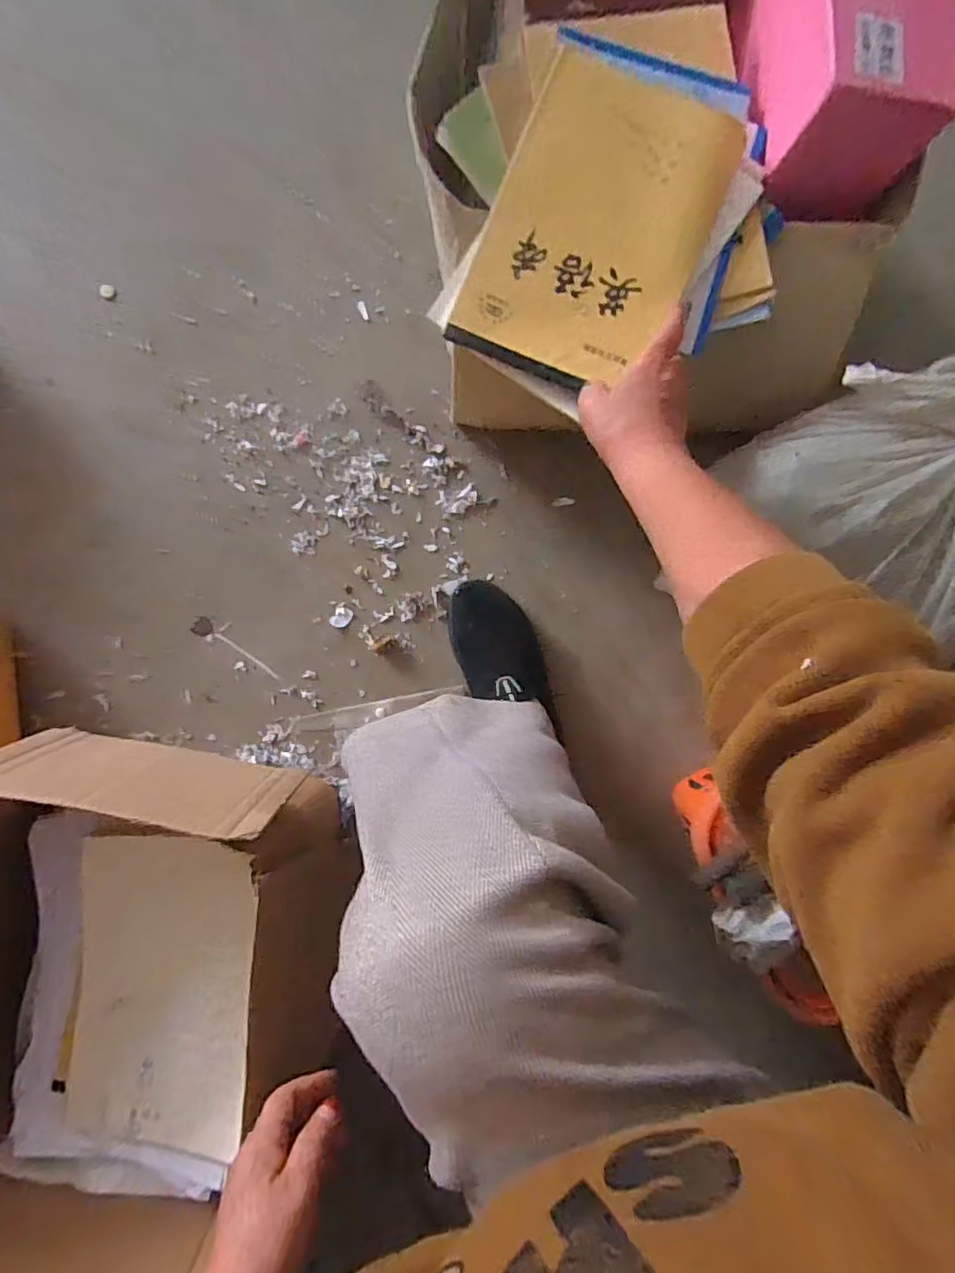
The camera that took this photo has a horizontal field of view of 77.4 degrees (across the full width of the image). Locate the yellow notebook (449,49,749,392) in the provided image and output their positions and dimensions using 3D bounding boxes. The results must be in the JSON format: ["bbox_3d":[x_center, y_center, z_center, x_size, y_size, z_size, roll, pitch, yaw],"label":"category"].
[{"bbox_3d":[0.101,-0.346,0.499,0.176,0.009,0.252,23,92,1],"label":"yellow notebook"}]

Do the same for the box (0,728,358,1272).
[{"bbox_3d":[-0.309,0.296,0.490,0.311,0.143,0.399,4,86,-3],"label":"box"}]

